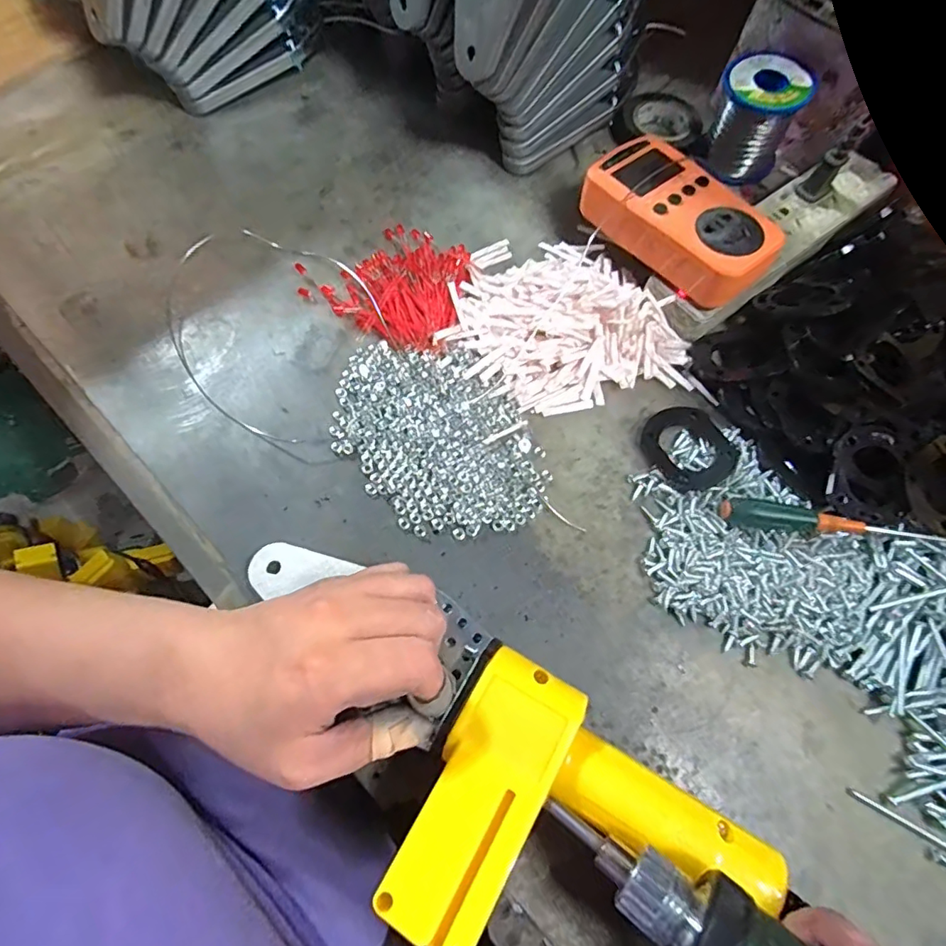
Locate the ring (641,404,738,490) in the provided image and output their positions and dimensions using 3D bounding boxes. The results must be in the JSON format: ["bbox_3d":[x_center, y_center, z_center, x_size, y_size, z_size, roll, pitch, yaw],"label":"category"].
[{"bbox_3d":[0.137,-0.018,0.334,0.047,0.010,0.057,-27,73,-11],"label":"ring"}]

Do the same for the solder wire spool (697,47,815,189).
[{"bbox_3d":[0.224,-0.284,0.425,0.064,0.070,0.061,22,71,7],"label":"solder wire spool"}]

